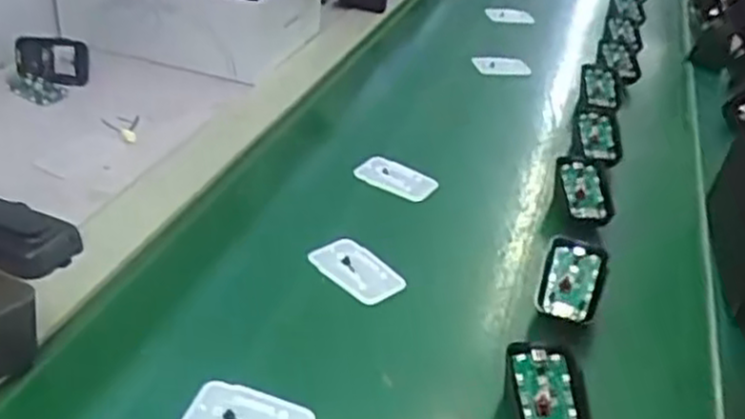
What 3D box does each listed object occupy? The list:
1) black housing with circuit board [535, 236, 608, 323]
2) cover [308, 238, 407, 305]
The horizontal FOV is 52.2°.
[{"bbox_3d":[0.143,0.050,0.546,0.042,0.008,0.073,14,53,16],"label":"black housing with circuit board"},{"bbox_3d":[-0.011,0.044,0.563,0.068,0.008,0.042,36,48,27],"label":"cover"}]

